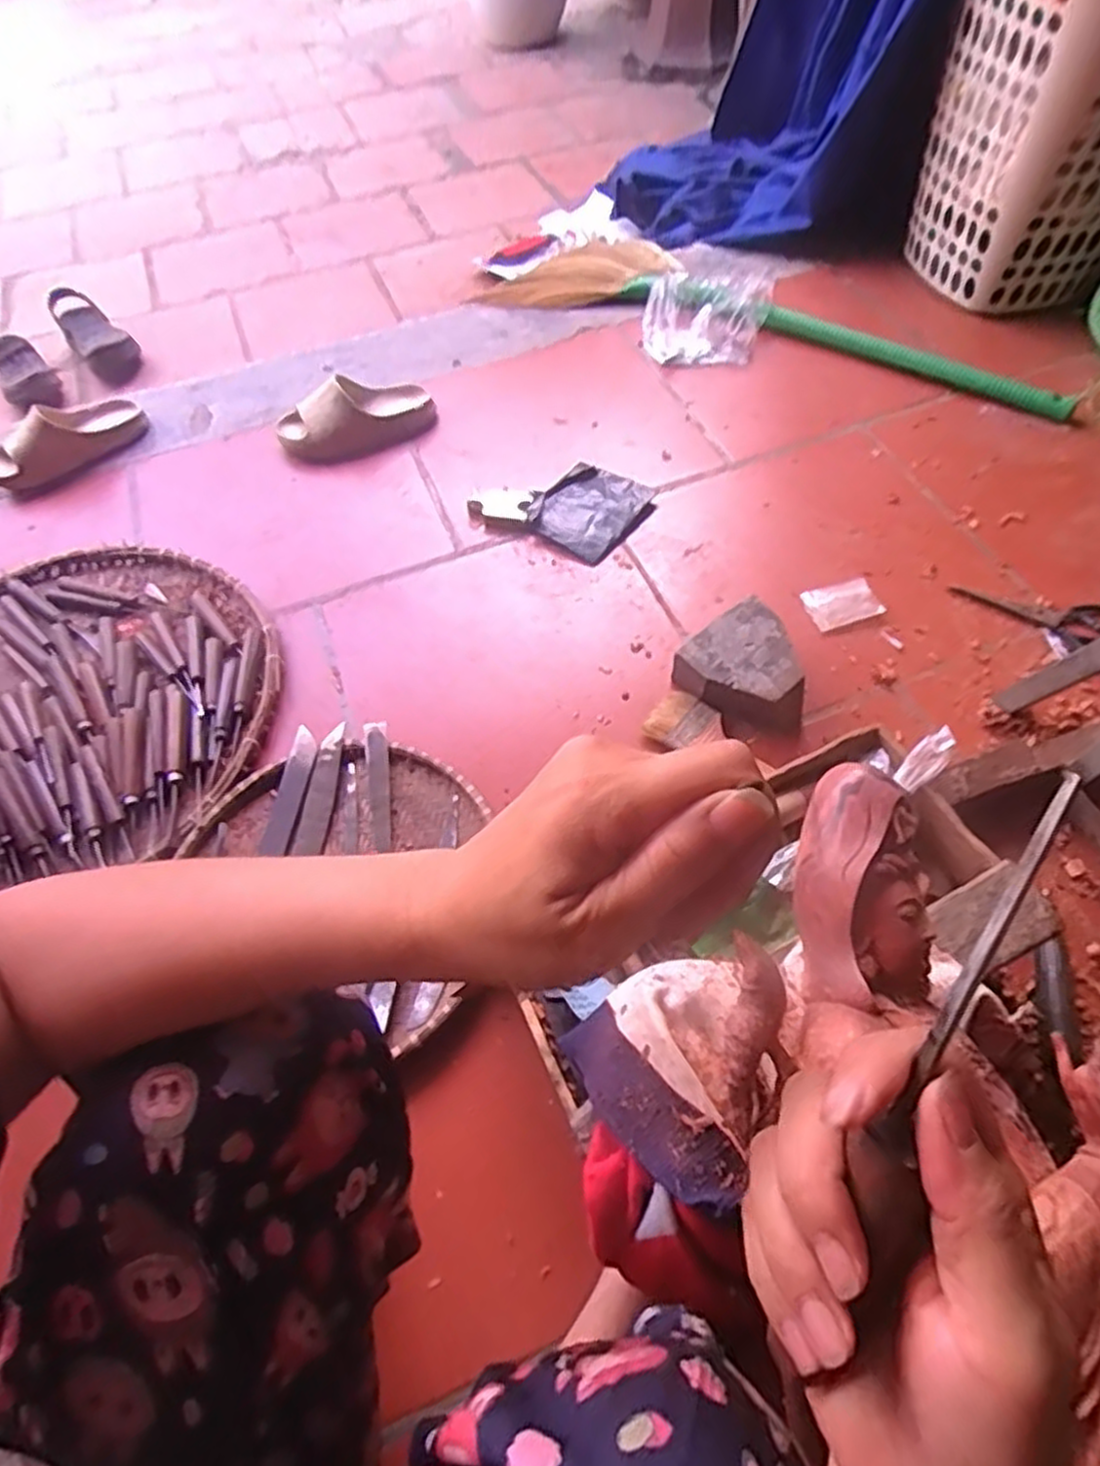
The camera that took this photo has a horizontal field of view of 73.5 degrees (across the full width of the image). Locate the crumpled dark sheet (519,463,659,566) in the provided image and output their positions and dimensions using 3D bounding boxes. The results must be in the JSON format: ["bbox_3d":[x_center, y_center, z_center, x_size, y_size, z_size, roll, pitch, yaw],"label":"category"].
[{"bbox_3d":[0.055,-0.308,1.013,0.140,0.022,0.150,35,66,23],"label":"crumpled dark sheet"}]

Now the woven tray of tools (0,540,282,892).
[{"bbox_3d":[-0.575,-0.036,0.857,0.499,0.040,0.472,-20,58,-9],"label":"woven tray of tools"}]

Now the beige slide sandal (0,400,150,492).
[{"bbox_3d":[-0.726,-0.434,1.117,0.231,0.090,0.083,-39,63,-19],"label":"beige slide sandal"}]

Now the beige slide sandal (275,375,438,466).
[{"bbox_3d":[-0.295,-0.476,1.115,0.240,0.075,0.099,-10,57,-3],"label":"beige slide sandal"}]

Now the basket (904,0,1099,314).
[{"bbox_3d":[0.702,-0.822,1.017,0.273,0.428,0.276,-18,58,-8],"label":"basket"}]

